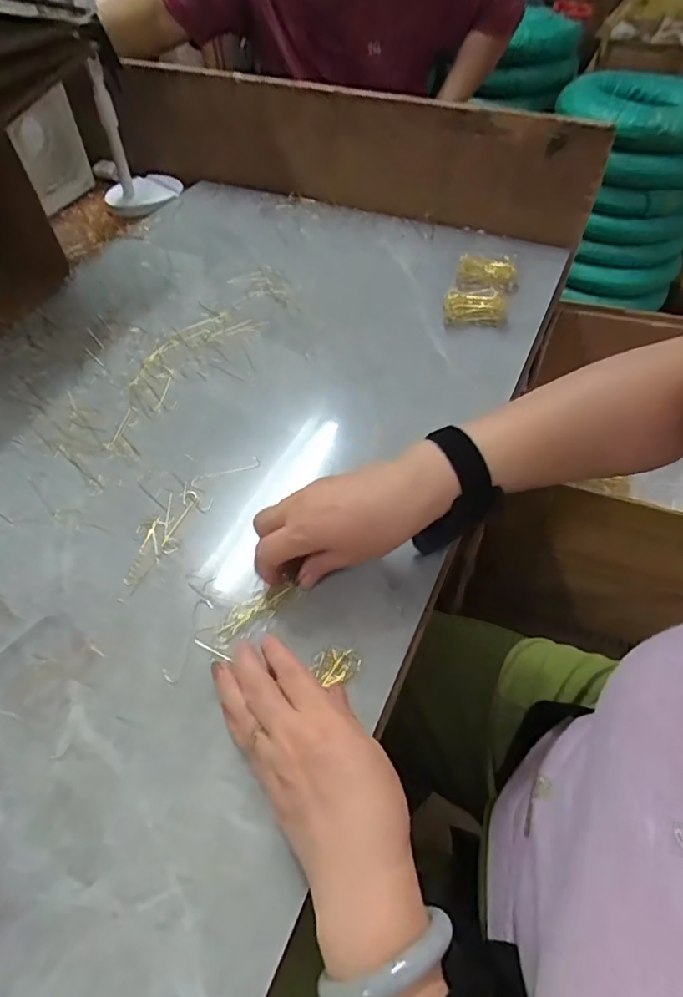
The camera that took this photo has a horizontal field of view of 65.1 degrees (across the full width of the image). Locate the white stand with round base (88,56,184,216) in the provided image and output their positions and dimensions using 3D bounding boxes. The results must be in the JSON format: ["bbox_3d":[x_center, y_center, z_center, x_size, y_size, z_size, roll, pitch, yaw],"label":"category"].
[{"bbox_3d":[-0.326,-0.554,0.818,0.123,0.160,0.120,-14,52,-10],"label":"white stand with round base"}]

